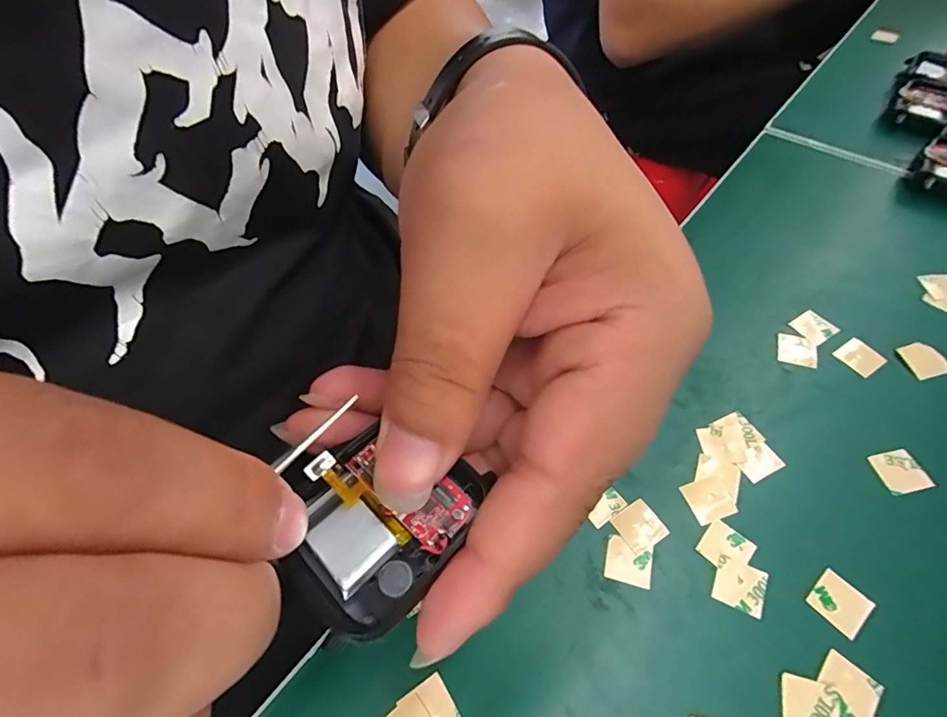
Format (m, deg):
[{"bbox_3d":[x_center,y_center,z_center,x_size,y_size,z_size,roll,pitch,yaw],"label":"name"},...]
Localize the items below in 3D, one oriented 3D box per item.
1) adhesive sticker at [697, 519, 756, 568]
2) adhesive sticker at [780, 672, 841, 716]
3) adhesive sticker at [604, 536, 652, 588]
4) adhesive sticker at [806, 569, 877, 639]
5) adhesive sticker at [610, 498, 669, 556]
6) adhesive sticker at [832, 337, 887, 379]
[{"bbox_3d":[0.088,0.066,0.164,0.015,0.004,0.015,-40,63,-20],"label":"adhesive sticker"},{"bbox_3d":[0.099,0.103,0.139,0.016,0.004,0.015,11,63,12],"label":"adhesive sticker"},{"bbox_3d":[0.054,0.070,0.164,0.015,0.004,0.014,13,59,13],"label":"adhesive sticker"},{"bbox_3d":[0.119,0.079,0.154,0.015,0.004,0.015,-37,59,-16],"label":"adhesive sticker"},{"bbox_3d":[0.060,0.061,0.172,0.015,0.004,0.015,-31,56,-12],"label":"adhesive sticker"},{"bbox_3d":[0.165,-0.001,0.202,0.015,0.005,0.015,-30,60,-15],"label":"adhesive sticker"}]

